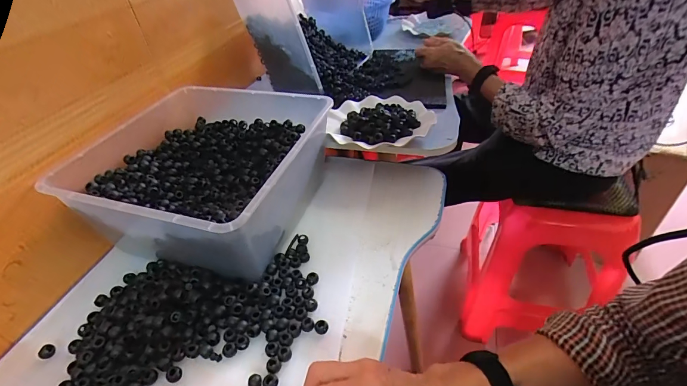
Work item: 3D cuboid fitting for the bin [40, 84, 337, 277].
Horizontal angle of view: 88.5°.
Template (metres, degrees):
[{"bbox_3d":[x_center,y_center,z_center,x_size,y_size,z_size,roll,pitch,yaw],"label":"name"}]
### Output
[{"bbox_3d":[-0.201,-0.034,0.536,0.312,0.128,0.314,7,42,15],"label":"bin"}]

